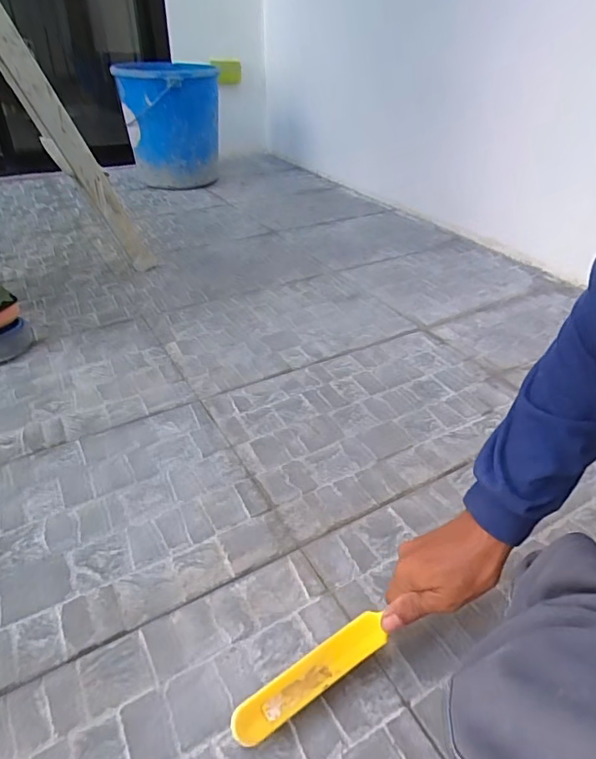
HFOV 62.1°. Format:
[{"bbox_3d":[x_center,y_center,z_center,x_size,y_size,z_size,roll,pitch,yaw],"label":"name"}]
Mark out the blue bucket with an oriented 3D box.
[{"bbox_3d":[-0.430,-0.858,1.696,0.309,0.372,0.309,-10,37,-16],"label":"blue bucket"}]

